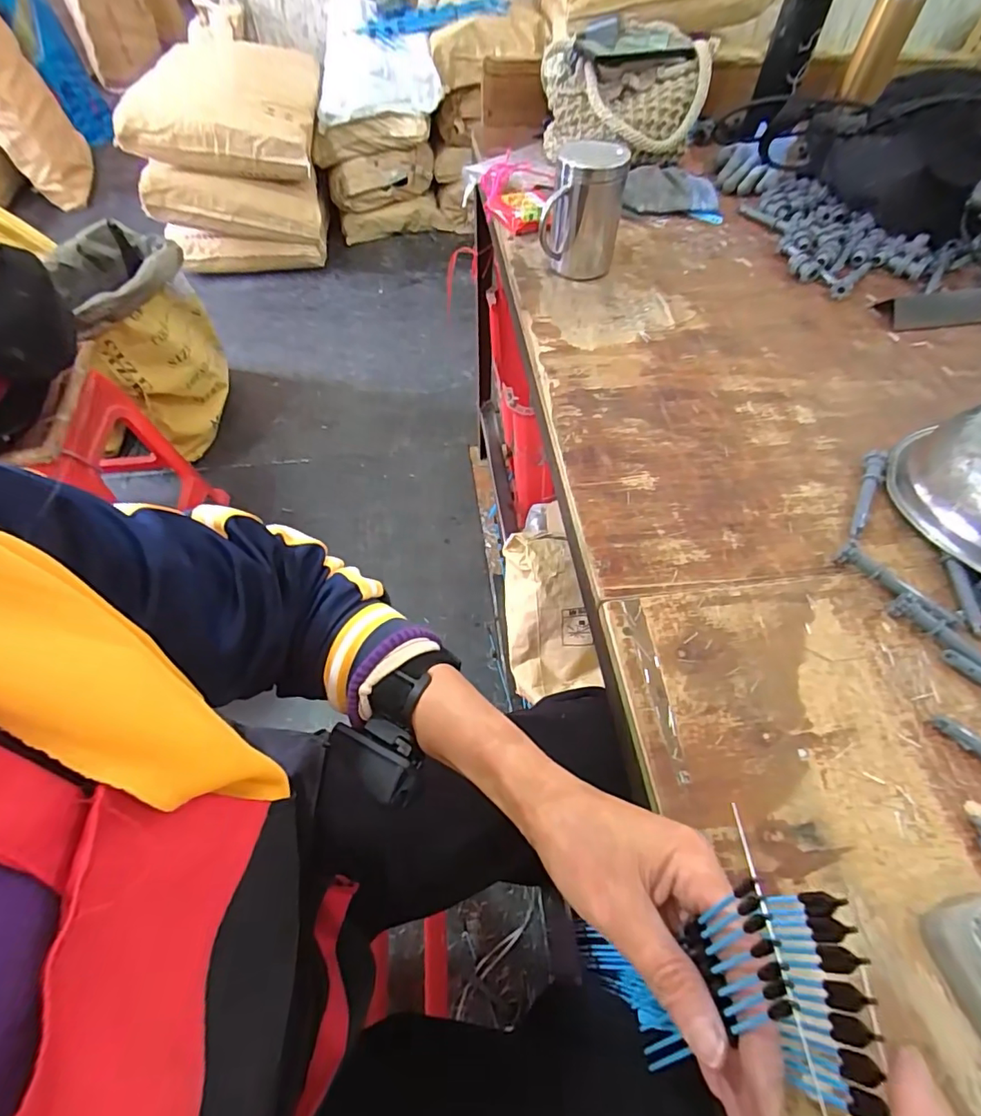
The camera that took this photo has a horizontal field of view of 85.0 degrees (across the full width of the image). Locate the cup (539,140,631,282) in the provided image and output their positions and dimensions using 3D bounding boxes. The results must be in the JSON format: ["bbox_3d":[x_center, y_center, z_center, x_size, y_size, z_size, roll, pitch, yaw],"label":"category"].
[{"bbox_3d":[0.108,-0.400,0.620,0.088,0.121,0.080,9,57,5],"label":"cup"}]

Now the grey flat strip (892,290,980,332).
[{"bbox_3d":[0.572,-0.289,0.617,0.228,0.007,0.046,-6,76,-6],"label":"grey flat strip"}]

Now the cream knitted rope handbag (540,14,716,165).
[{"bbox_3d":[0.181,-0.644,0.756,0.231,0.121,0.139,9,57,5],"label":"cream knitted rope handbag"}]

